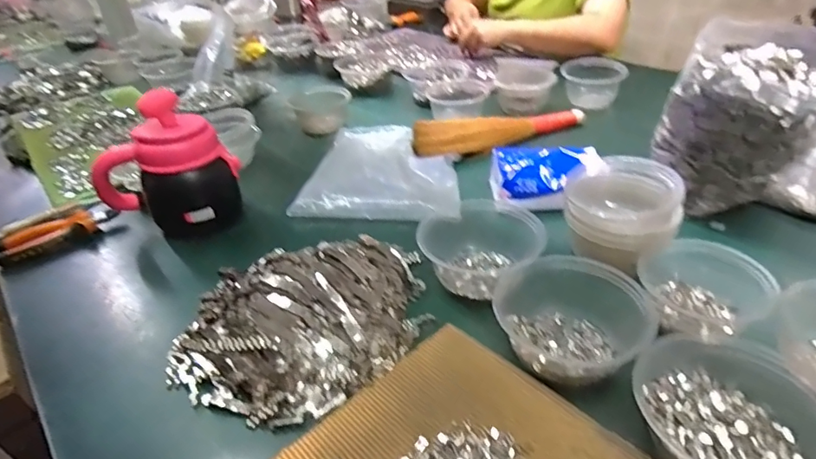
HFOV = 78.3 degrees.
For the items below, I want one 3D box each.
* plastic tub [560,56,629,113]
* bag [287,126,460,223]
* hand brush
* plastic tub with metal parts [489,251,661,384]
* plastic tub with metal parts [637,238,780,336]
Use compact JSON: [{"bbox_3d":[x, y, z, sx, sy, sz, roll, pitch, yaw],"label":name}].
[{"bbox_3d":[0.348,-0.279,0.954,0.100,0.069,0.101,-4,36,3],"label":"plastic tub"},{"bbox_3d":[-0.031,-0.094,0.765,0.226,0.018,0.243,2,36,11],"label":"bag"},{"bbox_3d":[0.159,-0.168,0.828,0.315,0.061,0.056,-15,36,-12],"label":"hand brush"},{"bbox_3d":[0.156,0.076,0.471,0.138,0.055,0.145,-4,36,3],"label":"plastic tub with metal parts"},{"bbox_3d":[0.292,0.057,0.494,0.105,0.053,0.100,-4,36,3],"label":"plastic tub with metal parts"}]

